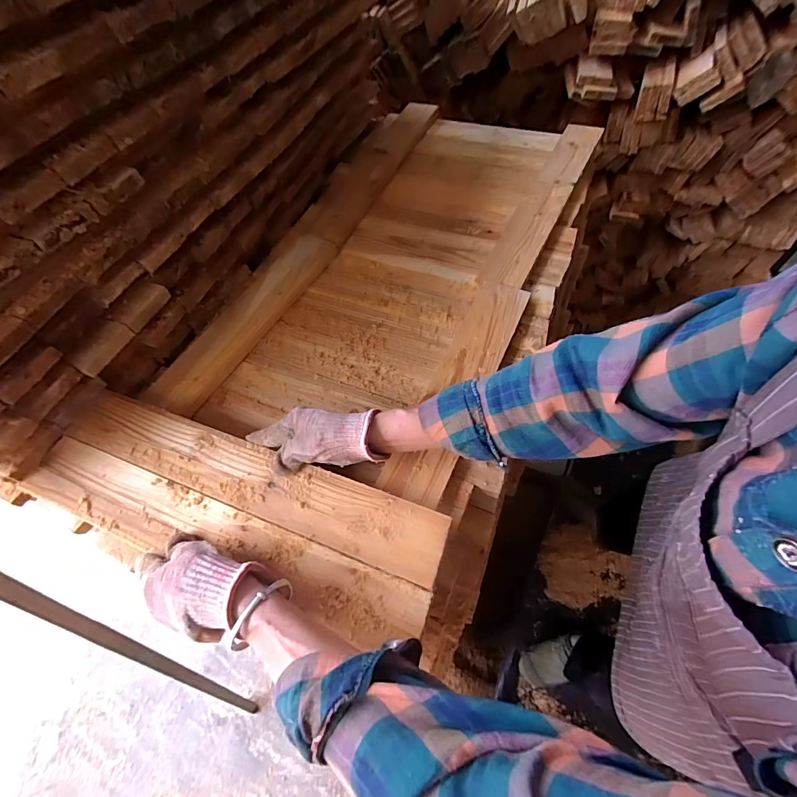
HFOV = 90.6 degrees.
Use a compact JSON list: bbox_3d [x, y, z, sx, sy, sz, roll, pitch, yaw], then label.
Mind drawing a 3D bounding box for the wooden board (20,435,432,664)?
[{"bbox_3d":[-0.199,0.140,0.414,0.470,0.011,0.069,15,62,13],"label":"wooden board"}]

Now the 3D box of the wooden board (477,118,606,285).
[{"bbox_3d":[0.264,-0.362,0.710,0.078,0.016,0.457,19,64,29],"label":"wooden board"}]

